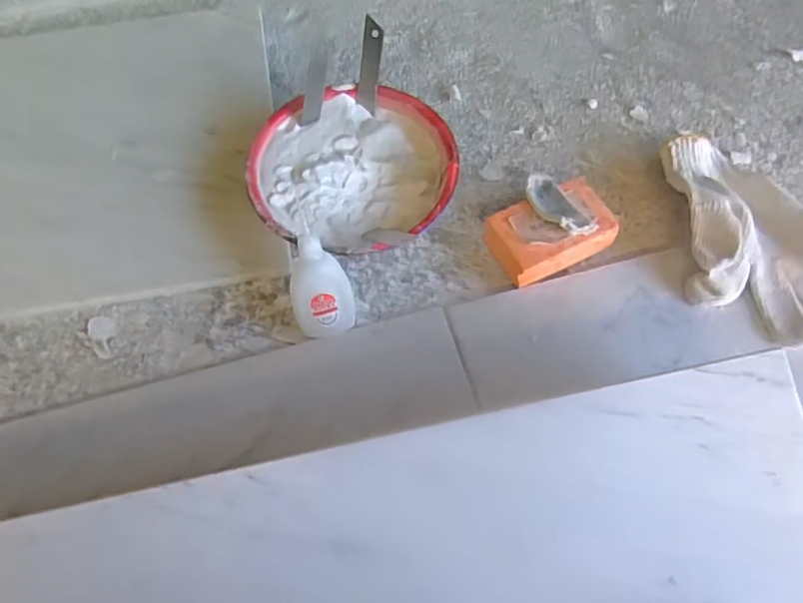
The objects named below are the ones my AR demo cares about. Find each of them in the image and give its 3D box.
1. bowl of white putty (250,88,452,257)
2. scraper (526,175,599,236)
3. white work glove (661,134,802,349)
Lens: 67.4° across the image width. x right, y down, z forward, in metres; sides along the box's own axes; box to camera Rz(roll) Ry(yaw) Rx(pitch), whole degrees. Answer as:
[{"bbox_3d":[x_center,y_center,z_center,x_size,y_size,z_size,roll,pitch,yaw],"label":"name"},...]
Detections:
[{"bbox_3d":[-0.038,-0.104,0.498,0.165,0.047,0.155,-1,66,1],"label":"bowl of white putty"},{"bbox_3d":[0.124,-0.075,0.476,0.028,0.016,0.064,-35,69,-13],"label":"scraper"},{"bbox_3d":[0.279,-0.054,0.478,0.112,0.048,0.180,-5,65,-1],"label":"white work glove"}]

